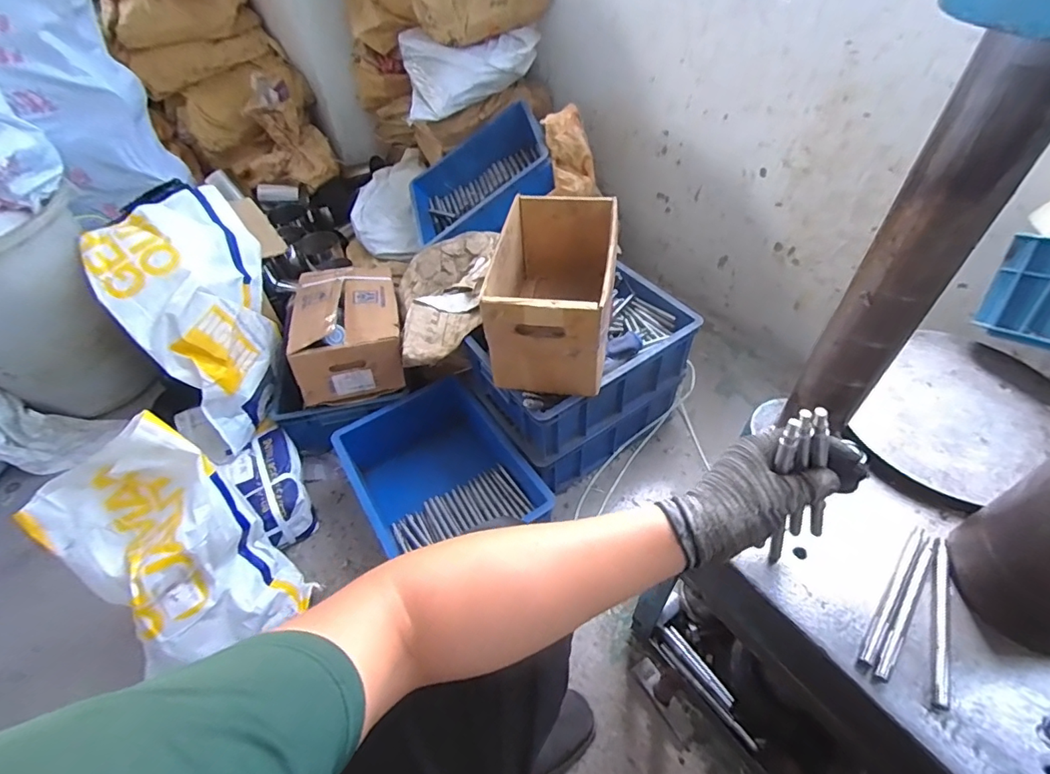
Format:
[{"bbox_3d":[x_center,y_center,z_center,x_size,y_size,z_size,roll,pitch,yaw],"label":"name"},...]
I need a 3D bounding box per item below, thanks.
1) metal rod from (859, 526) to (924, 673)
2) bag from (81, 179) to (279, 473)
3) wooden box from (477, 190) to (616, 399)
[{"bbox_3d":[0.355,0.198,0.483,0.011,0.007,0.162,33,59,28],"label":"metal rod"},{"bbox_3d":[-0.645,-0.131,1.027,0.295,0.392,0.351,-29,53,-20],"label":"bag"},{"bbox_3d":[0.057,-0.167,0.913,0.189,0.208,0.313,6,50,9],"label":"wooden box"}]

